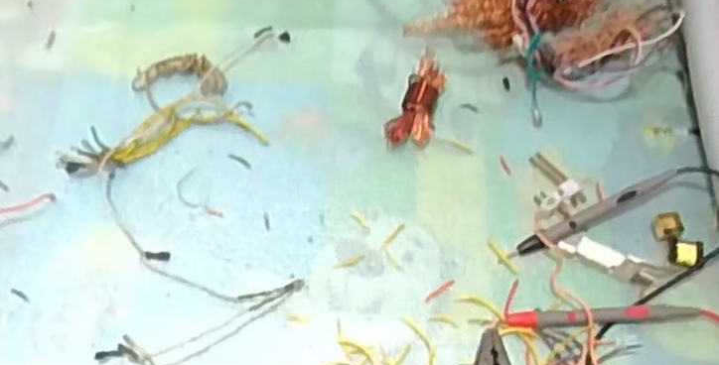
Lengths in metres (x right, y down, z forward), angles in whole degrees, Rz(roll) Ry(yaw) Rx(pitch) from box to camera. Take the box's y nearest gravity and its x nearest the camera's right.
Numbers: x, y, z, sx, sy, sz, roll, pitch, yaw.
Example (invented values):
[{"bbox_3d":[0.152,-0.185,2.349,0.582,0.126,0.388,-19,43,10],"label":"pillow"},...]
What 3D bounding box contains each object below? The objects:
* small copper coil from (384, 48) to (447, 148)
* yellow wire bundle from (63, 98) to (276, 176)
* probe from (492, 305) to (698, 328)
[{"bbox_3d":[0.045,-0.061,0.564,0.032,0.022,0.080,17,62,6],"label":"small copper coil"},{"bbox_3d":[-0.142,-0.037,0.539,0.138,0.017,0.044,-13,63,-10],"label":"yellow wire bundle"},{"bbox_3d":[0.157,0.086,0.486,0.129,0.016,0.012,-1,62,-4],"label":"probe"}]

